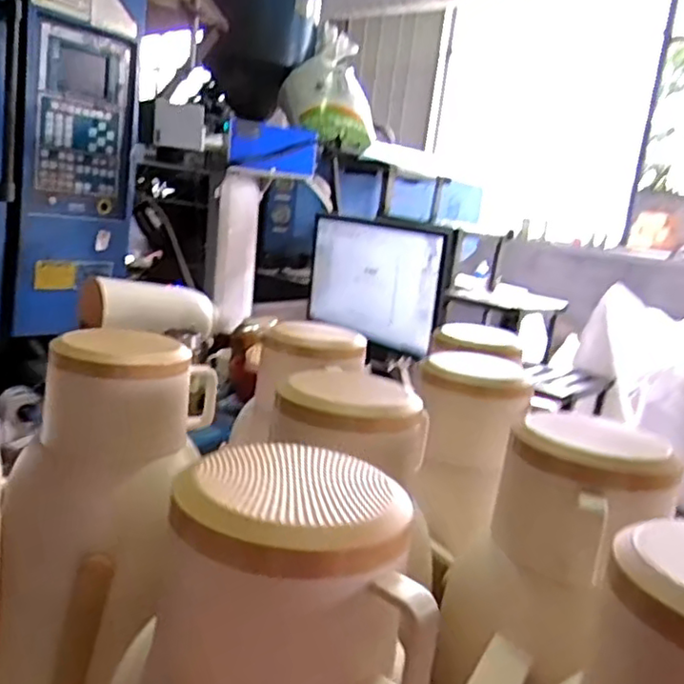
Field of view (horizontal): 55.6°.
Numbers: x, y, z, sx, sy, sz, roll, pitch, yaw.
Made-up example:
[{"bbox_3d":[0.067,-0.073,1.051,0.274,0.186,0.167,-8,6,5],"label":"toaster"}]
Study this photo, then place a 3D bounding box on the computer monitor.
[{"bbox_3d":[0.078,-0.140,1.540,0.076,0.282,0.440,-2,14,-40],"label":"computer monitor"}]

